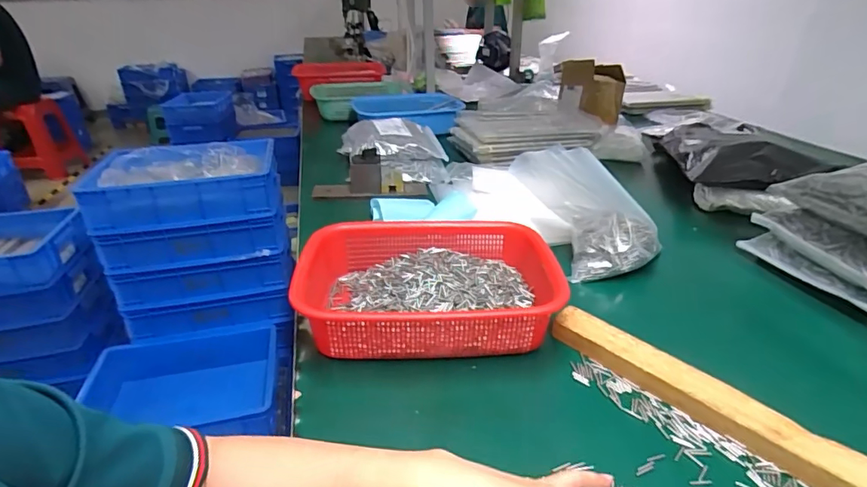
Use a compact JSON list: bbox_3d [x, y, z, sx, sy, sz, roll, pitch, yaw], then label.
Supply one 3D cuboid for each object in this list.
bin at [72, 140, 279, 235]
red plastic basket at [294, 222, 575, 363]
[{"bbox_3d":[-0.617,-0.158,1.212,0.411,0.124,0.285,-10,29,-14],"label":"bin"},{"bbox_3d":[-0.005,0.051,0.568,0.293,0.078,0.211,-3,28,-2],"label":"red plastic basket"}]

